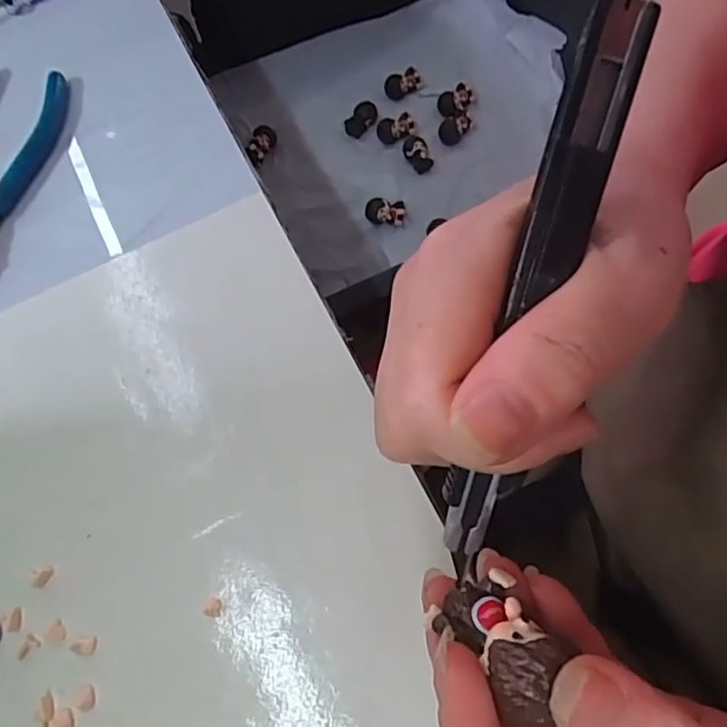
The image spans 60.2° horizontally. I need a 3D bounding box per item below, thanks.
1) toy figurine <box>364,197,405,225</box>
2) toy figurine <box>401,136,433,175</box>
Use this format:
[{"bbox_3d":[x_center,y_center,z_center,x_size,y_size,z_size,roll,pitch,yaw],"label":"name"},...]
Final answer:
[{"bbox_3d":[0.021,-0.153,0.626,0.040,0.014,0.024,4,69,7],"label":"toy figurine"},{"bbox_3d":[0.055,-0.217,0.644,0.023,0.014,0.041,-16,68,-1],"label":"toy figurine"}]

